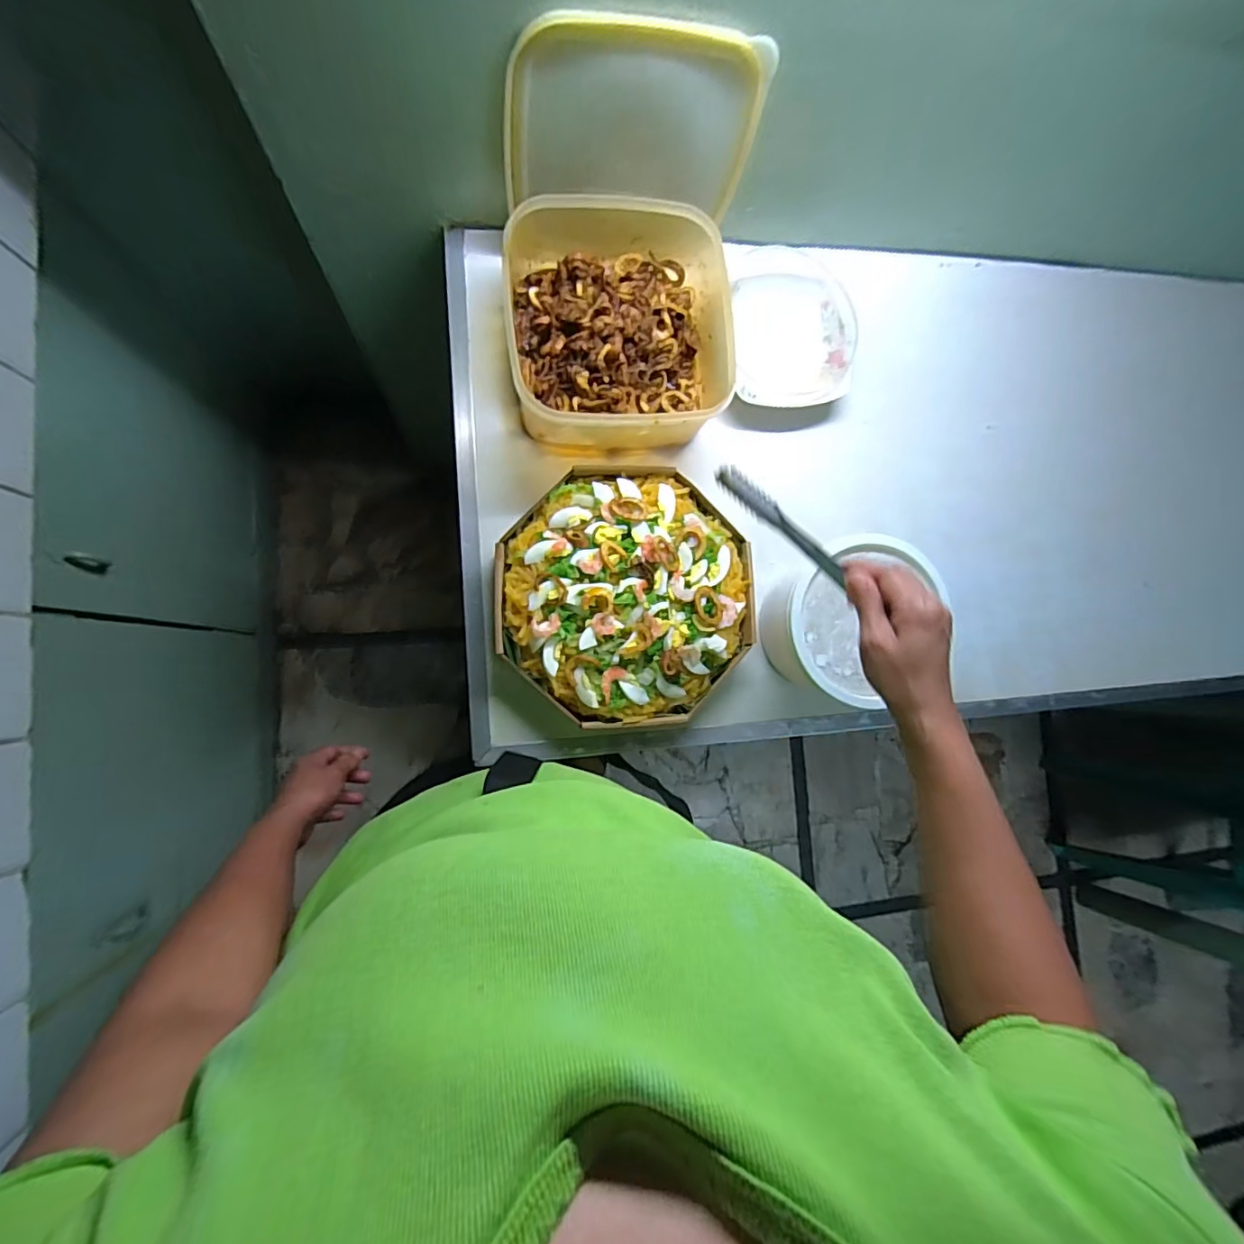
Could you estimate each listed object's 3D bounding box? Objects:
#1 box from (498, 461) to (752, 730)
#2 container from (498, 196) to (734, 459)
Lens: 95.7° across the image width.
[{"bbox_3d":[0.009,-0.029,0.561,0.249,0.044,0.256,42,80,1],"label":"box"},{"bbox_3d":[-0.002,-0.298,0.563,0.214,0.085,0.229,-1,82,-6],"label":"container"}]

